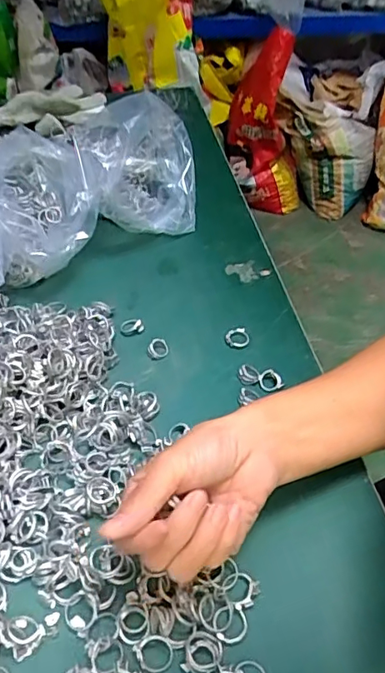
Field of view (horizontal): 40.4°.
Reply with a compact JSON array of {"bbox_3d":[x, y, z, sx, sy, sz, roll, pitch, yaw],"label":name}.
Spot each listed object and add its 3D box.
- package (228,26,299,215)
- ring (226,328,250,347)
[{"bbox_3d":[0.271,-0.726,1.832,0.287,0.570,0.225,9,46,5],"label":"package"},{"bbox_3d":[0.042,0.001,0.483,0.021,0.005,0.023,2,46,-2],"label":"ring"}]

